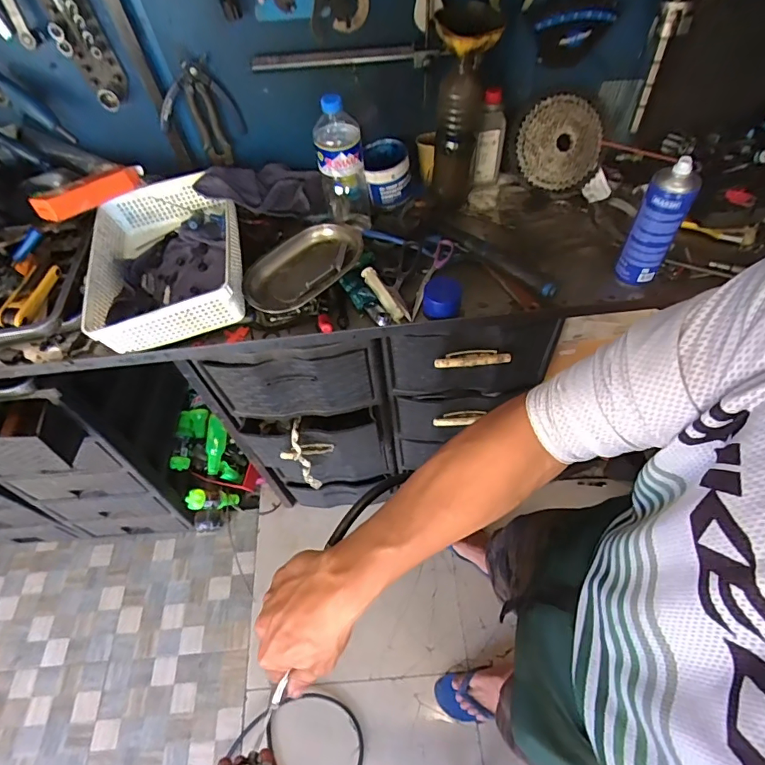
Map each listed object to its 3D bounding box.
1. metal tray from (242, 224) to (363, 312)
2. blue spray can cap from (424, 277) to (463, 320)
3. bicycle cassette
[{"bbox_3d":[-0.139,-0.203,0.812,0.226,0.035,0.152,-33,60,-16],"label":"metal tray"},{"bbox_3d":[0.099,-0.139,0.769,0.065,0.052,0.061,-2,56,3],"label":"blue spray can cap"},{"bbox_3d":[0.351,-0.469,0.907,0.169,0.160,0.034,10,24,-7],"label":"bicycle cassette"}]

